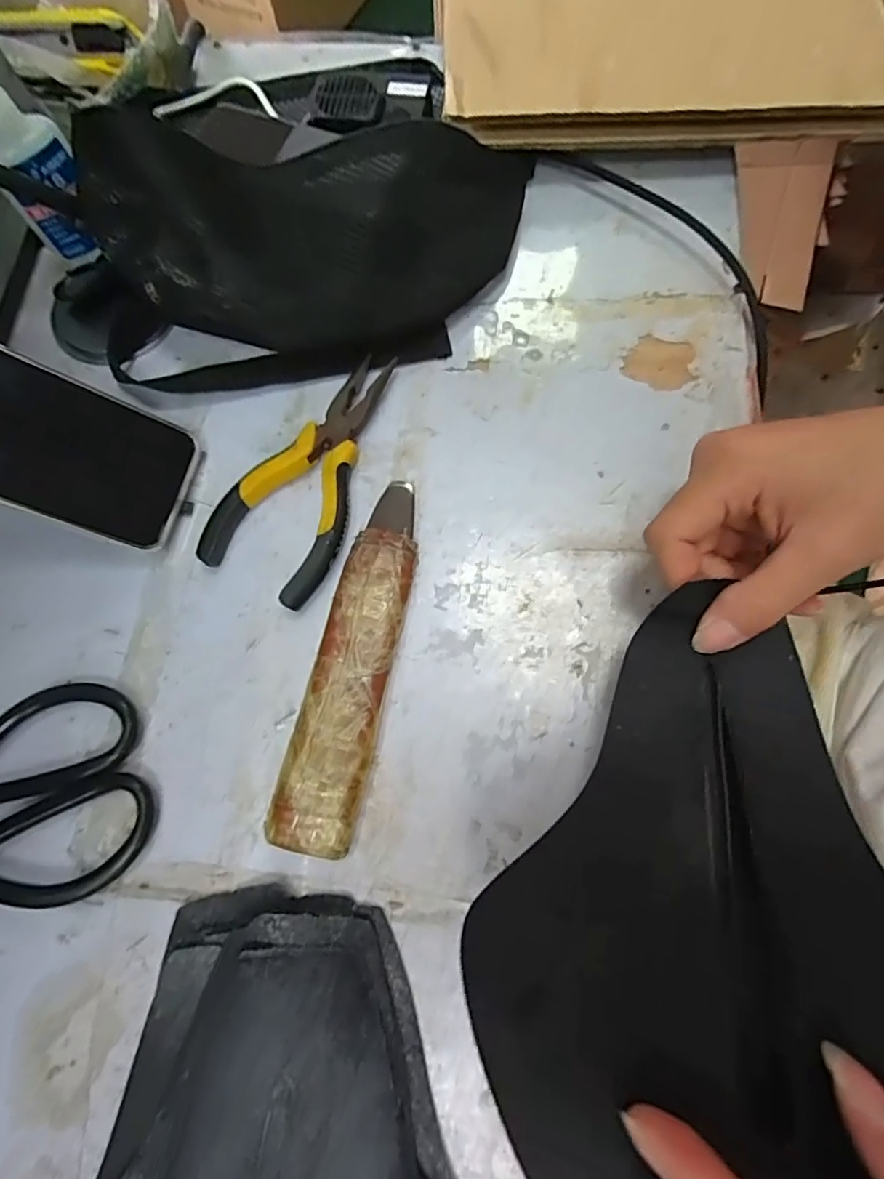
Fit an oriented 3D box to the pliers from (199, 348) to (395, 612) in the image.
[{"bbox_3d":[-0.069,-0.067,0.324,0.069,0.023,0.149,27,75,10],"label":"pliers"}]

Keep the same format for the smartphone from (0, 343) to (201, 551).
[{"bbox_3d":[-0.215,-0.081,0.288,0.163,0.005,0.077,20,72,-30],"label":"smartphone"}]

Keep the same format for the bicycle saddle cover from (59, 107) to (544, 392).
[{"bbox_3d":[-0.074,-0.207,0.328,0.282,0.093,0.133,-14,73,-1],"label":"bicycle saddle cover"}]

